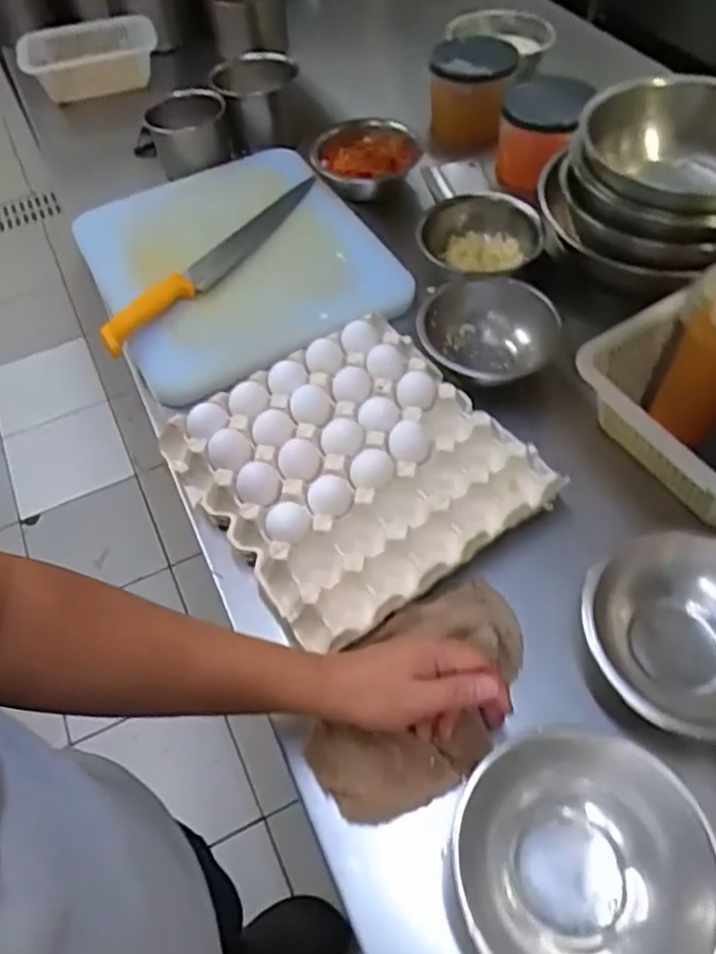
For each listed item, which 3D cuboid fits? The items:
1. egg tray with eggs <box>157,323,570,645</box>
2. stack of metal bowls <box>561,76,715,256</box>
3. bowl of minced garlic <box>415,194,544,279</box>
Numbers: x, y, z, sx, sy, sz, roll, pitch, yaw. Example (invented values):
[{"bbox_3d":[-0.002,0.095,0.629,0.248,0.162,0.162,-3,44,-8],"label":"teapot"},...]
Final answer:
[{"bbox_3d":[-0.004,-0.015,0.681,0.281,0.050,0.295,-32,56,-18],"label":"egg tray with eggs"},{"bbox_3d":[0.371,-0.368,0.804,0.236,0.111,0.249,12,55,14],"label":"stack of metal bowls"},{"bbox_3d":[0.154,-0.285,0.882,0.150,0.075,0.165,4,53,8],"label":"bowl of minced garlic"}]

